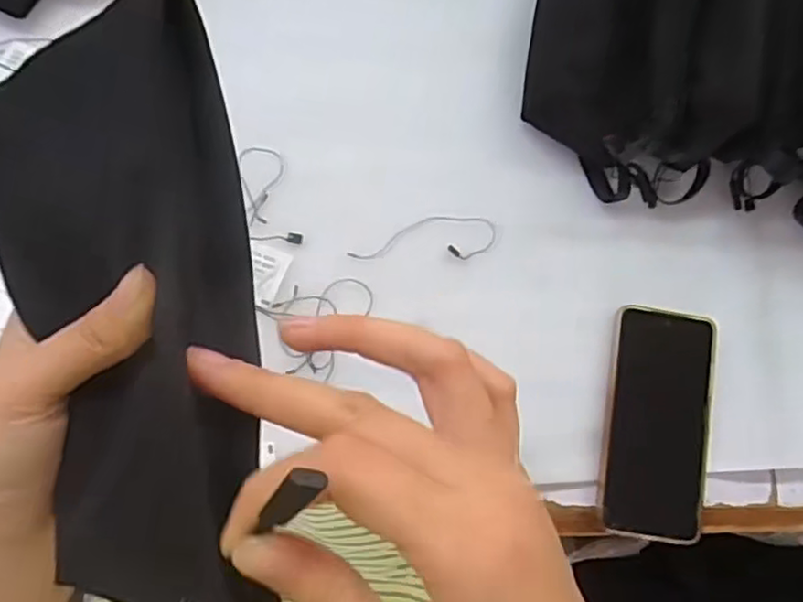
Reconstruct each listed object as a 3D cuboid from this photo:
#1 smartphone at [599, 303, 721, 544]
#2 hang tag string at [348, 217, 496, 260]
[{"bbox_3d":[0.191,0.089,0.504,0.081,0.017,0.165,8,78,-4],"label":"smartphone"},{"bbox_3d":[0.016,-0.048,0.508,0.110,0.007,0.033,0,83,-6],"label":"hang tag string"}]

